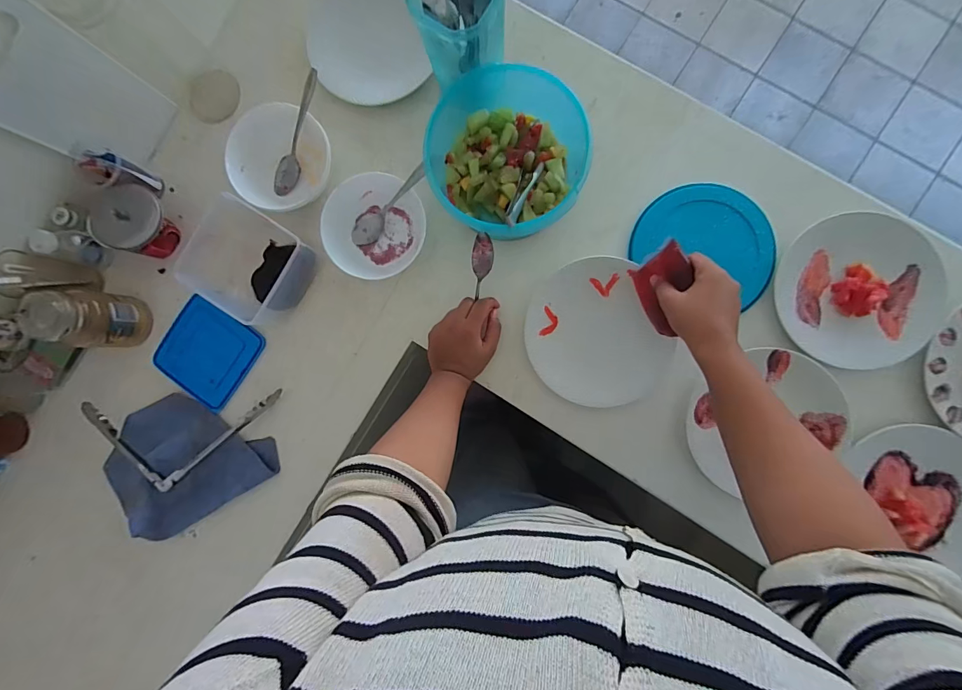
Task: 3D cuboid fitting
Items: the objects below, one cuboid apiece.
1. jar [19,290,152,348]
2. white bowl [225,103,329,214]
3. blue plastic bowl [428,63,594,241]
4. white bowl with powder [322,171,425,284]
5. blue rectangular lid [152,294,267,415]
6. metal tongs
[{"bbox_3d":[-0.550,-0.039,0.583,0.081,0.113,0.071,14,91,5],"label":"jar"},{"bbox_3d":[-0.284,-0.261,0.593,0.123,0.062,0.141,38,93,4],"label":"white bowl"},{"bbox_3d":[0.043,-0.247,0.543,0.191,0.104,0.165,27,92,5],"label":"blue plastic bowl"},{"bbox_3d":[-0.152,-0.169,0.590,0.141,0.040,0.134,0,90,5],"label":"white bowl with powder"},{"bbox_3d":[-0.414,0.009,0.627,0.134,0.009,0.138,34,93,4],"label":"blue rectangular lid"},{"bbox_3d":[-0.453,0.141,0.607,0.303,0.052,0.124,-4,89,5],"label":"metal tongs"}]

